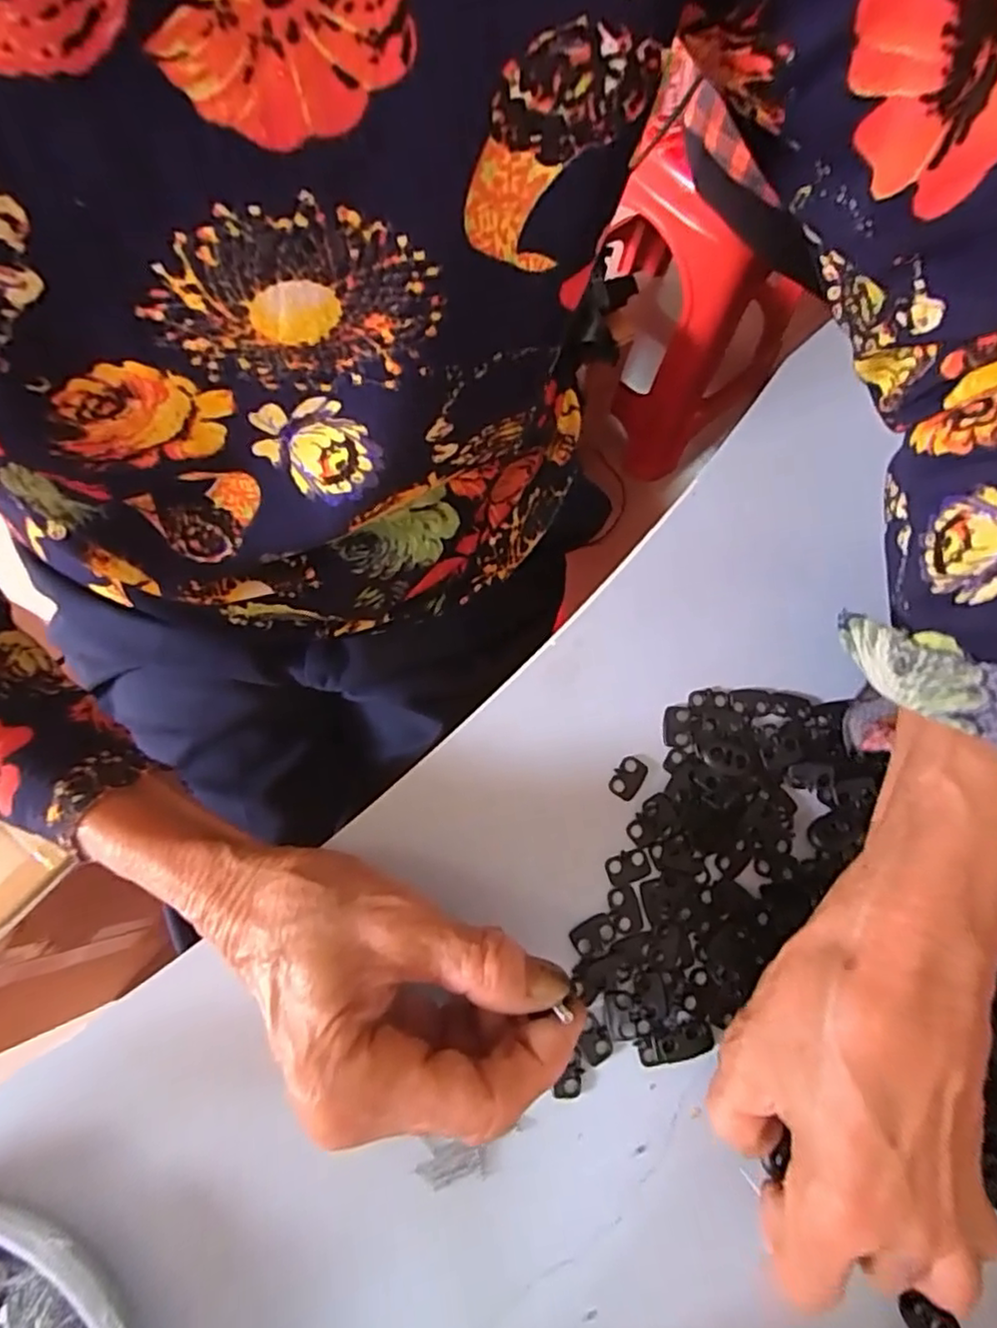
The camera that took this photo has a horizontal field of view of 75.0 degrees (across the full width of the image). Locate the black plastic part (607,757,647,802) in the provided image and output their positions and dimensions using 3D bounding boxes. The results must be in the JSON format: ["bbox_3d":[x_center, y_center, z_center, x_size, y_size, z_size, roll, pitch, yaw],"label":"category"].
[{"bbox_3d":[0.056,0.049,0.281,0.013,0.004,0.018,30,76,6],"label":"black plastic part"}]

